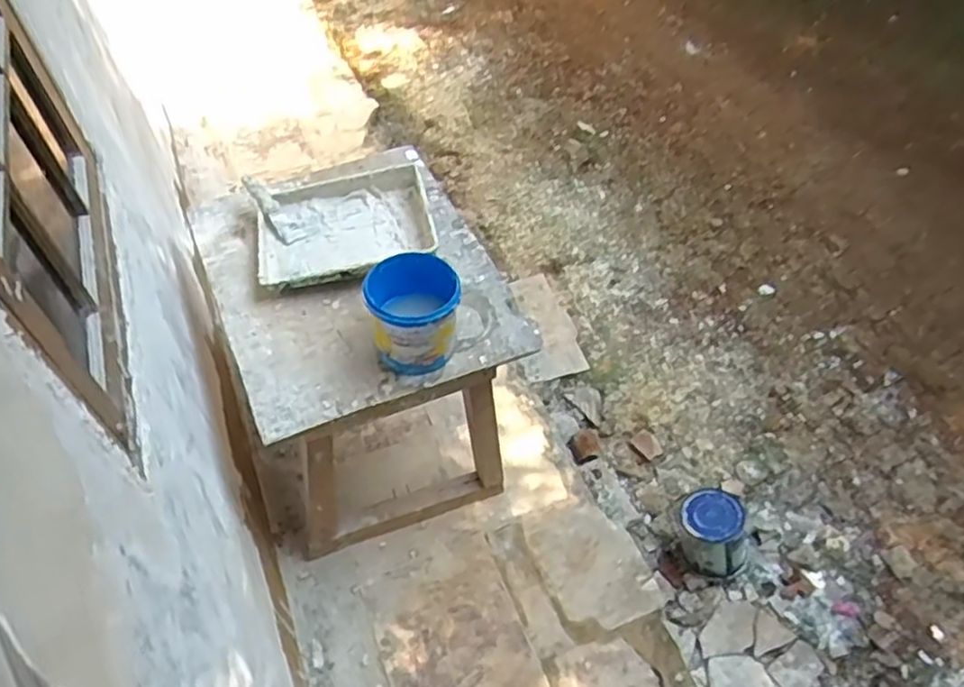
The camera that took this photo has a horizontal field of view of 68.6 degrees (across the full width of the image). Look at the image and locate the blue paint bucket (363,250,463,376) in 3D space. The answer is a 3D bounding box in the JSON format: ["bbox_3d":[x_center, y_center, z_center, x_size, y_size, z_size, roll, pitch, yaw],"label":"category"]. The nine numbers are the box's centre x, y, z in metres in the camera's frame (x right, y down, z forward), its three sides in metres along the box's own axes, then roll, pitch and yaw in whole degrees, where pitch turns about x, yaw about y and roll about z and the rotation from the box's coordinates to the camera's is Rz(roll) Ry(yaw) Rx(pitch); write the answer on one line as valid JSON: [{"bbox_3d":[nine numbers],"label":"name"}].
[{"bbox_3d":[-0.118,-0.050,1.267,0.157,0.152,0.154,-1,52,2],"label":"blue paint bucket"}]

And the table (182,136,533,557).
[{"bbox_3d":[-0.264,-0.013,1.643,0.535,0.516,0.700,-21,54,-13],"label":"table"}]

